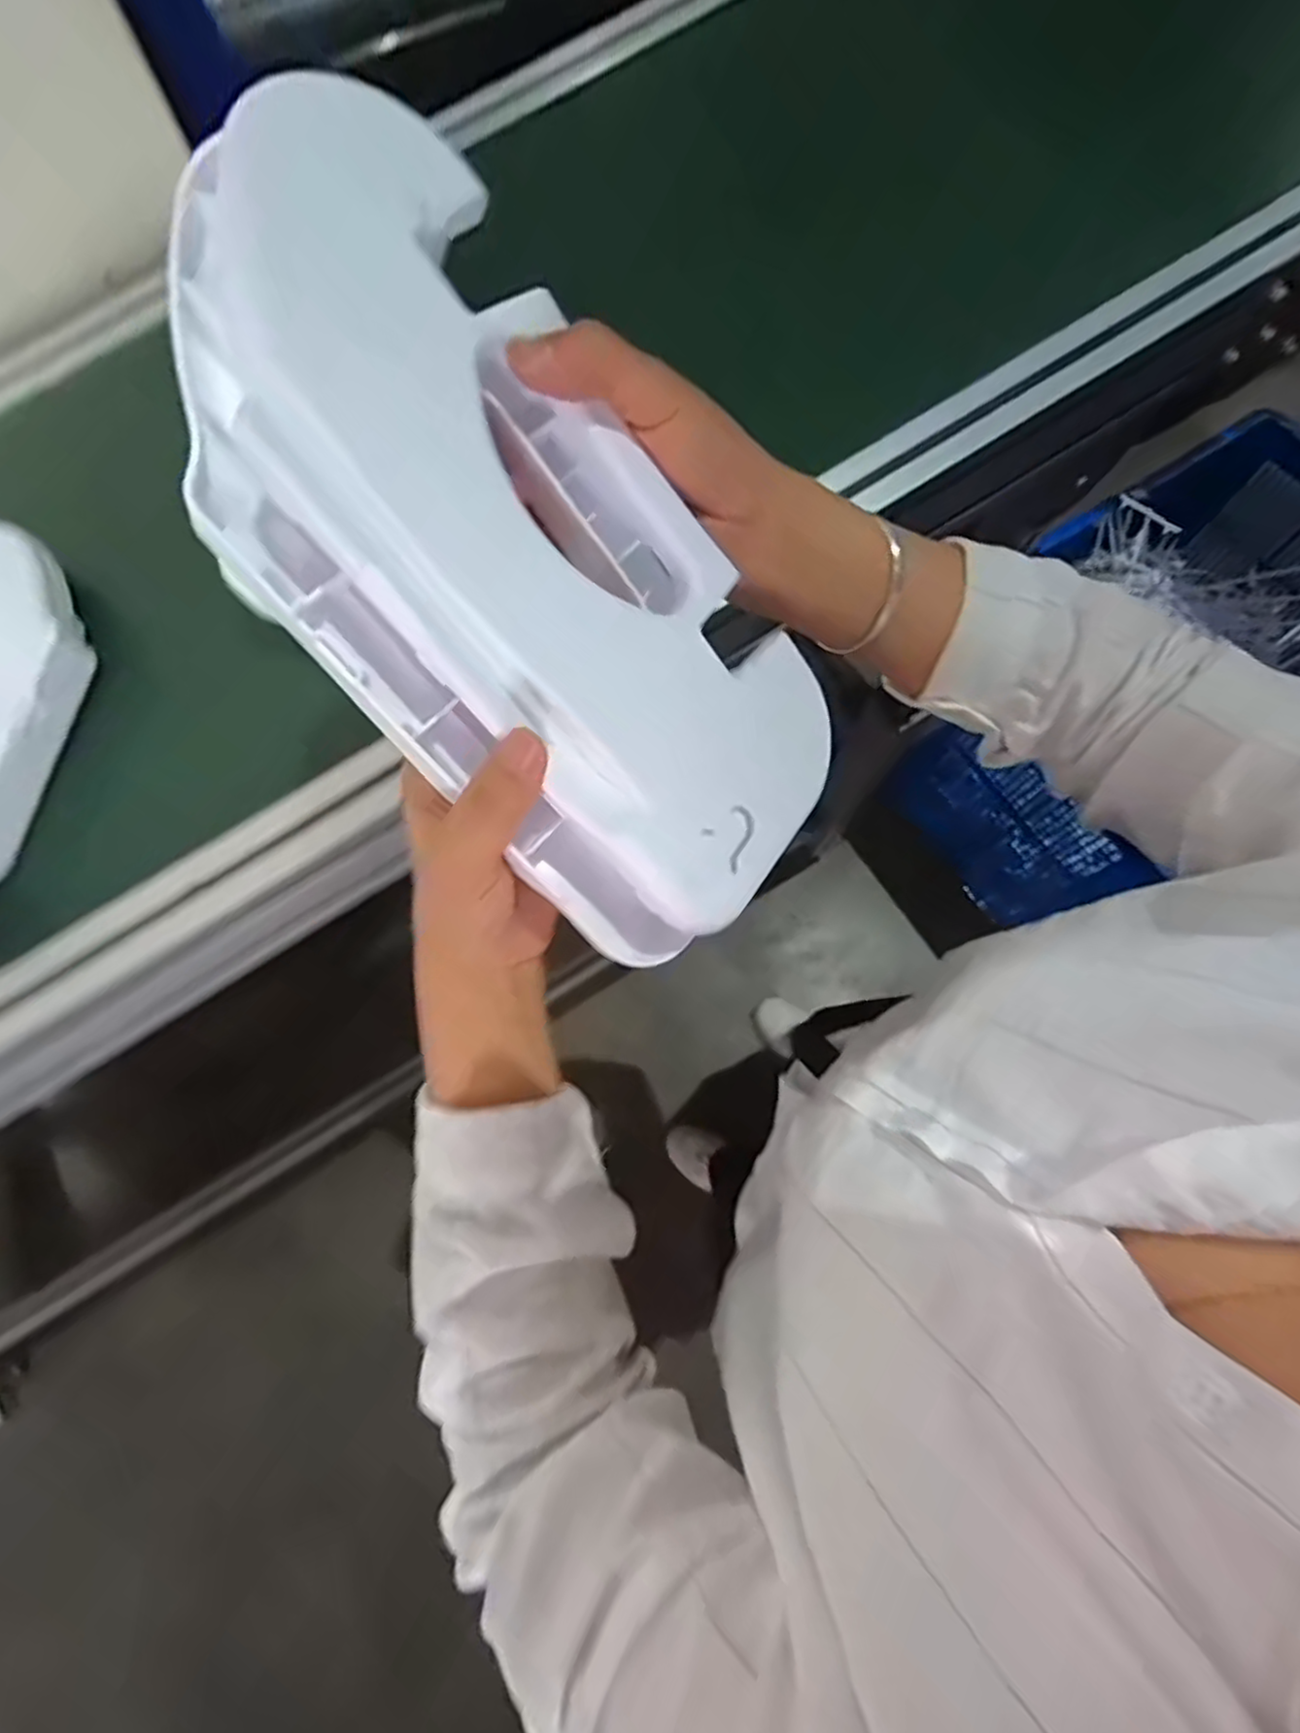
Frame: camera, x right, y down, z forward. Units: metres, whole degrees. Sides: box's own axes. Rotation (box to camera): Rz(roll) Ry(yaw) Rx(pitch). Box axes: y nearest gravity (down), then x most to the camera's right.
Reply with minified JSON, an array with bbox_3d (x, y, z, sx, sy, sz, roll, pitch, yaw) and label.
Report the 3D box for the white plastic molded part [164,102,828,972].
[{"bbox_3d":[-0.039,-0.092,0.237,0.251,0.038,0.130,48,66,-22],"label":"white plastic molded part"}]

